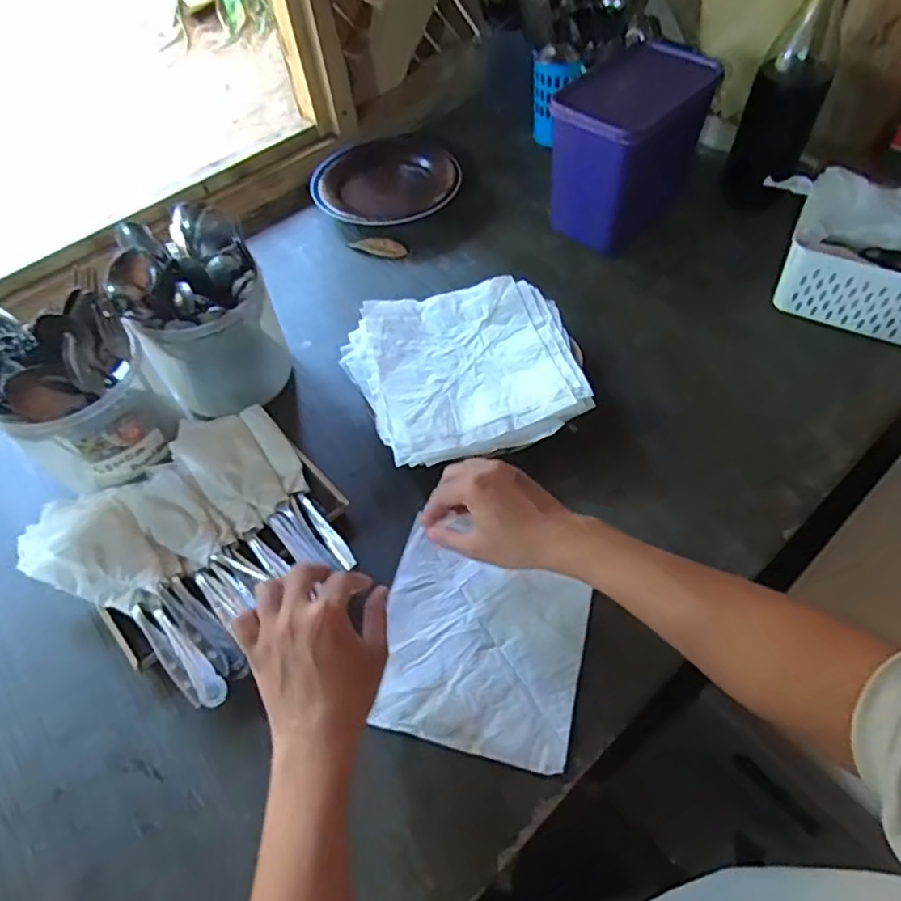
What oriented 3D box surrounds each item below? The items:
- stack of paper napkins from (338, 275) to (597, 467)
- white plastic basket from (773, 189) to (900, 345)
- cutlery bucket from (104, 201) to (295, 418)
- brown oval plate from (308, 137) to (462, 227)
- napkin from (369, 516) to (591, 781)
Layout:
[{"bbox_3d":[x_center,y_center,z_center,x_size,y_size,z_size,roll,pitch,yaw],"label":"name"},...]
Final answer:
[{"bbox_3d":[0.017,-0.093,0.646,0.228,0.020,0.214,-18,56,-8],"label":"stack of paper napkins"},{"bbox_3d":[0.494,-0.208,0.695,0.199,0.097,0.148,26,61,20],"label":"white plastic basket"},{"bbox_3d":[-0.255,-0.135,0.647,0.129,0.179,0.139,-2,56,3],"label":"cutlery bucket"},{"bbox_3d":[-0.100,-0.388,0.888,0.202,0.042,0.209,-30,59,-16],"label":"brown oval plate"},{"bbox_3d":[0.023,0.165,0.519,0.173,0.012,0.159,11,57,11],"label":"napkin"}]

